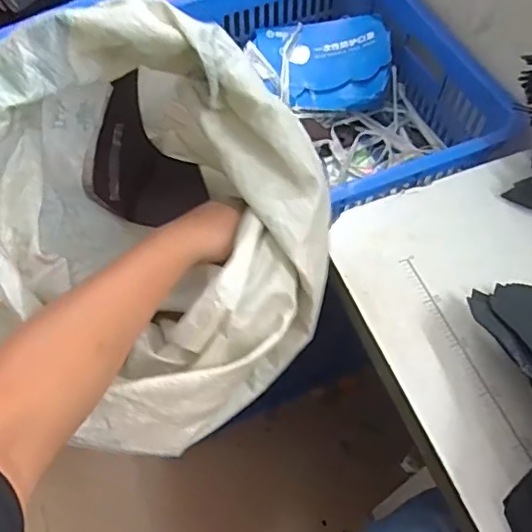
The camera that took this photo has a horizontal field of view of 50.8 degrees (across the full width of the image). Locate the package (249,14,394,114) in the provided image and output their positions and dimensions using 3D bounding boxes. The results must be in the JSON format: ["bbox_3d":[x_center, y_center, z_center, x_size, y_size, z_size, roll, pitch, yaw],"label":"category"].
[{"bbox_3d":[0.088,-0.307,0.864,0.194,0.065,0.158,-3,74,5],"label":"package"}]

